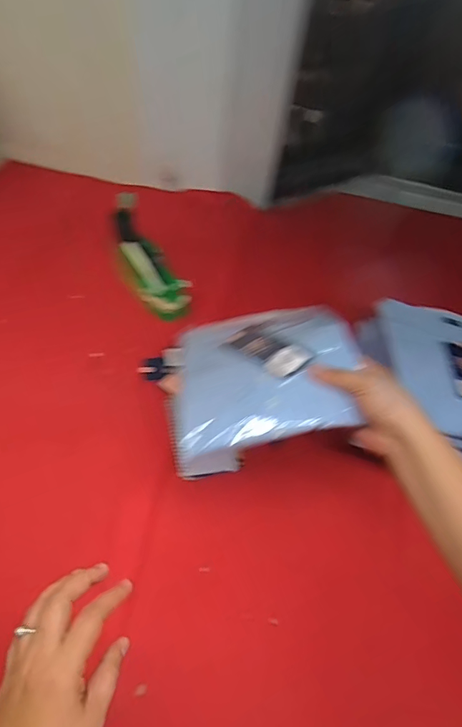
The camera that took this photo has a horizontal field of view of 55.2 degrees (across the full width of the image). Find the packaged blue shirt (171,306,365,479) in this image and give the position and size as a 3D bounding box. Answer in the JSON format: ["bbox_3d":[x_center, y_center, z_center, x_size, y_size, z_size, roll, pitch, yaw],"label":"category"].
[{"bbox_3d":[0.040,0.013,0.533,0.216,0.048,0.265,-14,37,10],"label":"packaged blue shirt"}]

